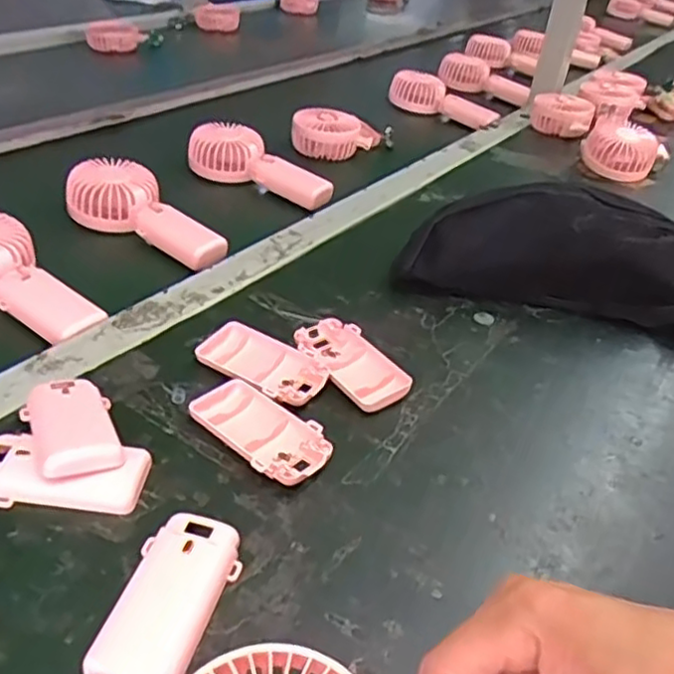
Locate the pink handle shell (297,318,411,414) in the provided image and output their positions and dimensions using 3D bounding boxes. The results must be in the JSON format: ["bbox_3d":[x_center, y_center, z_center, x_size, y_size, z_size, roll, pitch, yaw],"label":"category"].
[{"bbox_3d":[0.011,0.020,0.500,0.048,0.017,0.097,-21,44,-33],"label":"pink handle shell"}]

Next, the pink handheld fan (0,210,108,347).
[{"bbox_3d":[-0.262,-0.050,0.531,0.166,0.040,0.081,30,42,30],"label":"pink handheld fan"}]

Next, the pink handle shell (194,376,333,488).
[{"bbox_3d":[-0.049,0.062,0.434,0.097,0.016,0.049,28,41,28],"label":"pink handle shell"}]

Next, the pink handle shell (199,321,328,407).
[{"bbox_3d":[-0.054,0.019,0.488,0.097,0.013,0.050,25,40,25],"label":"pink handle shell"}]

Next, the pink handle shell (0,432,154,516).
[{"bbox_3d":[-0.160,0.078,0.392,0.094,0.017,0.042,4,35,-3],"label":"pink handle shell"}]

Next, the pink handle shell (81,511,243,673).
[{"bbox_3d":[-0.082,0.127,0.334,0.047,0.015,0.091,13,36,9],"label":"pink handle shell"}]

